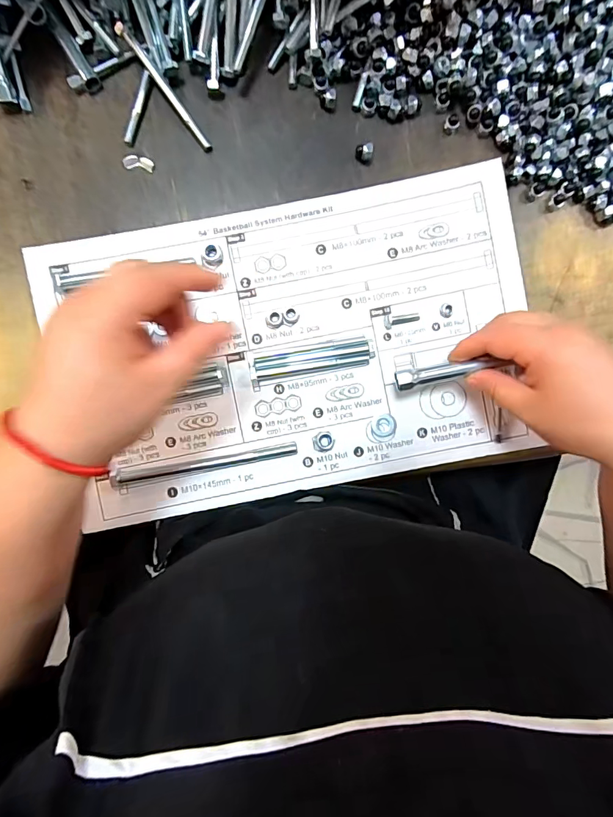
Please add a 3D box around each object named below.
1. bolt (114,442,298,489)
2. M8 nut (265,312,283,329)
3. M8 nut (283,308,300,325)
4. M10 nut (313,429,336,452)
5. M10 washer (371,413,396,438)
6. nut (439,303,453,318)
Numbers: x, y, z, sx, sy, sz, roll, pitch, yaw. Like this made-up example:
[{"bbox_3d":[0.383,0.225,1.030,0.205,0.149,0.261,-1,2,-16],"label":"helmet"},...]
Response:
[{"bbox_3d":[-0.083,0.046,0.350,0.150,0.012,0.014,-8,92,-3],"label":"bolt"},{"bbox_3d":[-0.027,-0.074,0.352,0.014,0.006,0.013,0,92,-3],"label":"M8 nut"},{"bbox_3d":[-0.012,-0.077,0.352,0.013,0.007,0.013,0,92,-3],"label":"M8 nut"},{"bbox_3d":[0.015,0.028,0.352,0.018,0.012,0.018,-7,92,-3],"label":"M10 nut"},{"bbox_3d":[0.066,0.015,0.355,0.021,0.004,0.020,0,92,-3],"label":"M10 washer"},{"bbox_3d":[0.118,-0.082,0.352,0.012,0.005,0.012,0,92,-3],"label":"nut"}]

